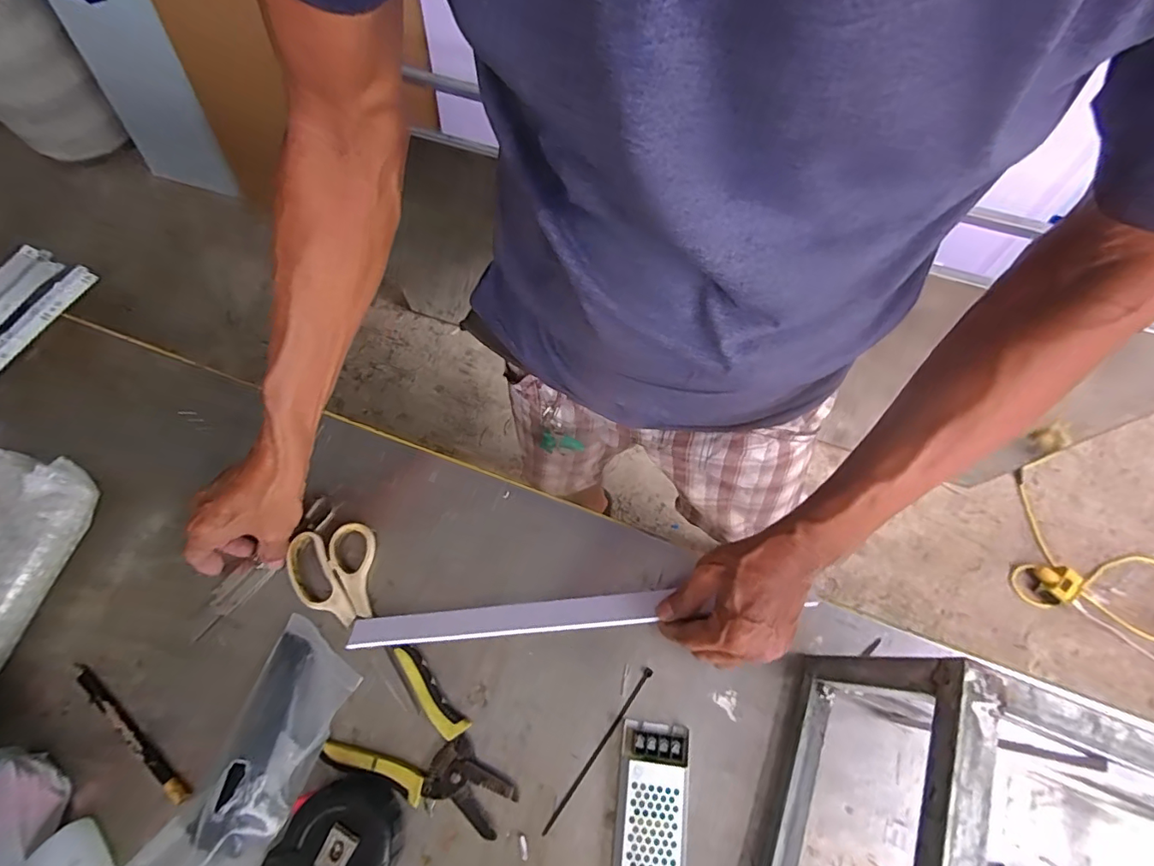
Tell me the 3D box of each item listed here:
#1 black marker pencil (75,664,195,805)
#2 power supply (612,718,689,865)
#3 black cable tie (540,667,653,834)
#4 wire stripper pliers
[{"bbox_3d":[-0.371,0.249,0.431,0.156,0.012,0.015,35,72,14],"label":"black marker pencil"},{"bbox_3d":[0.054,0.303,0.396,0.051,0.023,0.143,7,67,3],"label":"power supply"},{"bbox_3d":[0.019,0.258,0.426,0.006,0.004,0.145,35,71,13],"label":"black cable tie"},{"bbox_3d":[-0.118,0.258,0.420,0.146,0.012,0.097,32,71,13],"label":"wire stripper pliers"}]

